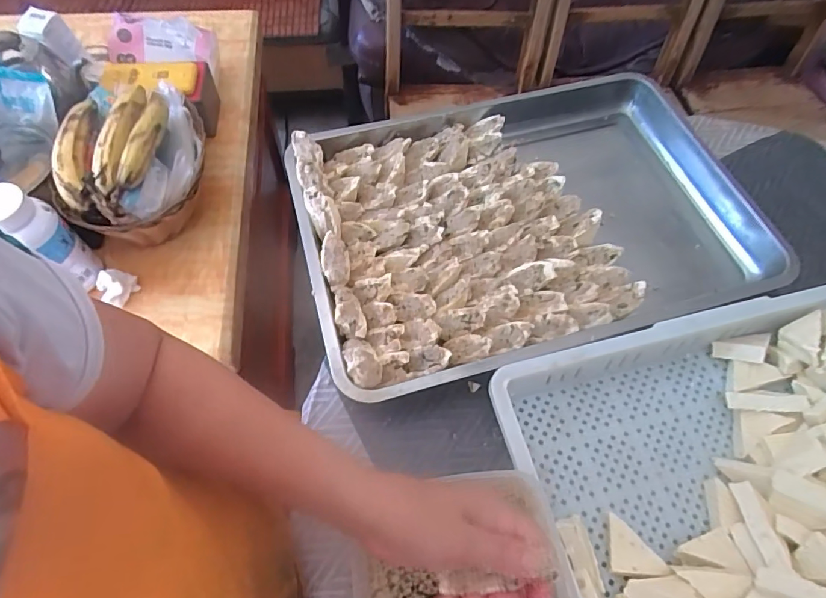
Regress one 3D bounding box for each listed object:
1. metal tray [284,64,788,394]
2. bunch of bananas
[{"bbox_3d":[0.130,-0.093,0.553,0.501,0.066,0.342,-13,62,-10],"label":"metal tray"},{"bbox_3d":[-0.403,-0.201,0.643,0.128,0.065,0.234,5,61,-1],"label":"bunch of bananas"}]

